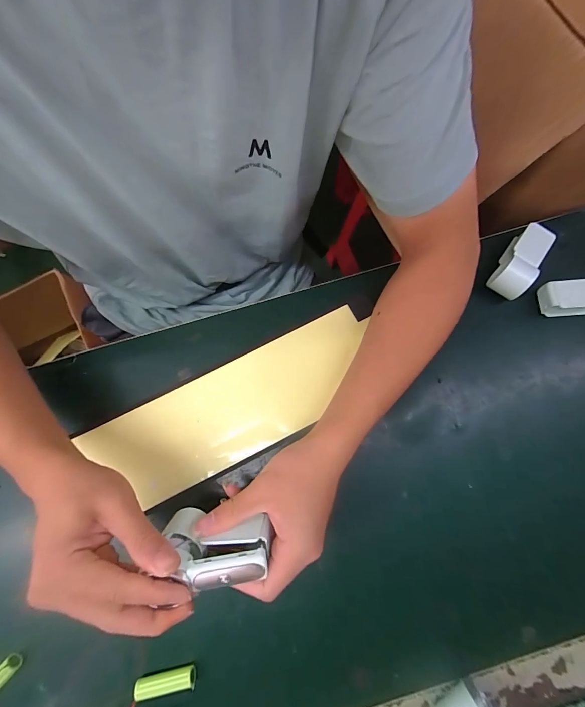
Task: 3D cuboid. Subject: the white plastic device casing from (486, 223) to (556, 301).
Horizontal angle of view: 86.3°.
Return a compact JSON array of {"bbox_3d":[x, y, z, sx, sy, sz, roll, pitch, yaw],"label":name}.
[{"bbox_3d":[0.261,-0.106,0.358,0.033,0.047,0.094,34,79,9],"label":"white plastic device casing"}]

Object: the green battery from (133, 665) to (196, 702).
[{"bbox_3d":[-0.113,0.294,0.281,0.053,0.015,0.014,-12,76,-2],"label":"green battery"}]

